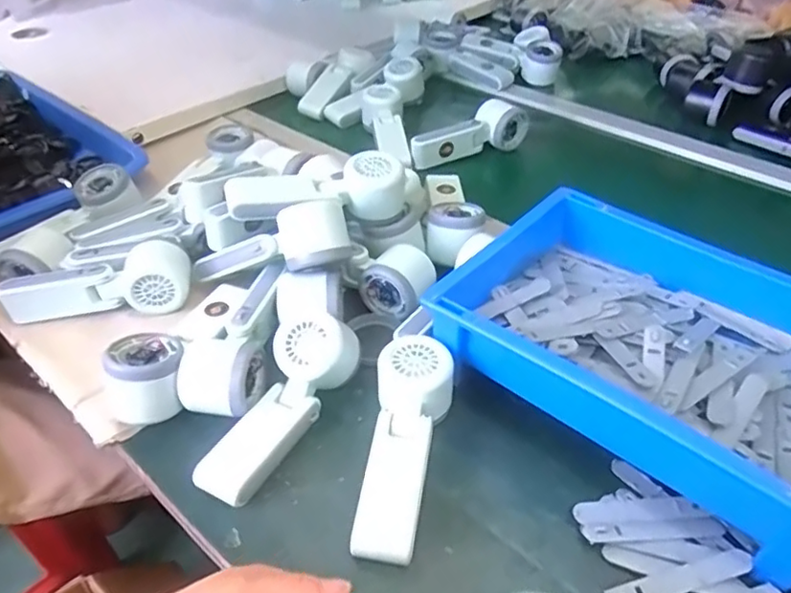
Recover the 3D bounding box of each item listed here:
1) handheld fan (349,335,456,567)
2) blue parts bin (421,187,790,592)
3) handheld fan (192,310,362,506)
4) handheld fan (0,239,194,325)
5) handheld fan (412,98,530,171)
[{"bbox_3d":[0.009,0.102,0.440,0.059,0.044,0.164,4,40,7],"label":"handheld fan"},{"bbox_3d":[0.206,0.041,0.477,0.305,0.078,0.218,30,48,30],"label":"blue parts bin"},{"bbox_3d":[-0.090,0.084,0.471,0.055,0.054,0.160,21,61,23],"label":"handheld fan"},{"bbox_3d":[-0.282,-0.015,0.580,0.165,0.050,0.059,-4,40,-3],"label":"handheld fan"},{"bbox_3d":[0.095,-0.217,0.814,0.171,0.052,0.049,-19,44,-22],"label":"handheld fan"}]

